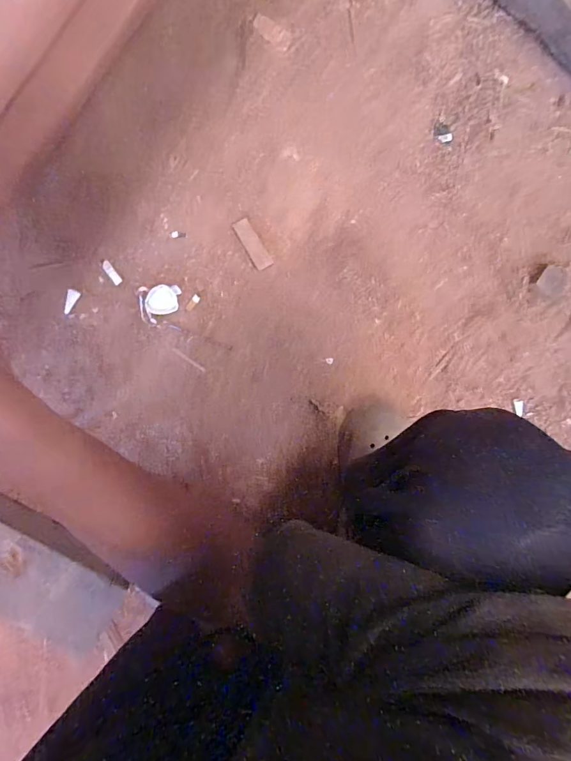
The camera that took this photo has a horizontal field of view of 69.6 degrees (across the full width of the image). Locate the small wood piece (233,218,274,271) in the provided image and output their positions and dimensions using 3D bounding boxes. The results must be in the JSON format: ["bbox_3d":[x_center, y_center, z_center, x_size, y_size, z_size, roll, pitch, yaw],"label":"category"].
[{"bbox_3d":[-0.047,-0.199,0.600,0.025,0.004,0.076,-31,99,-3],"label":"small wood piece"}]

